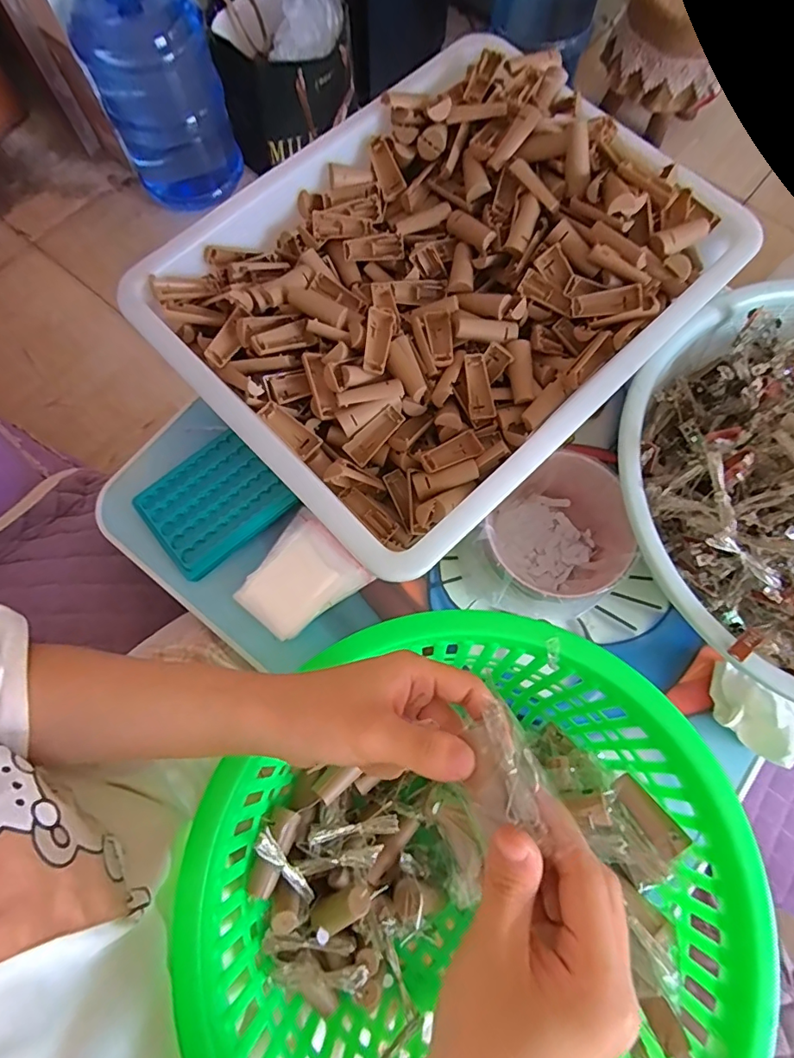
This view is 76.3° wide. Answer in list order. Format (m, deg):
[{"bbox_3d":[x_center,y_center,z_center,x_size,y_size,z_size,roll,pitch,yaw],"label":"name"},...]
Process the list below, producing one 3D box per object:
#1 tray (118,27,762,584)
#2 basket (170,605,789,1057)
[{"bbox_3d":[0.035,-0.202,0.410,0.411,0.061,0.326,-43,80,-12],"label":"tray"},{"bbox_3d":[0.044,0.231,0.326,0.303,0.105,0.303,0,74,-1],"label":"basket"}]

